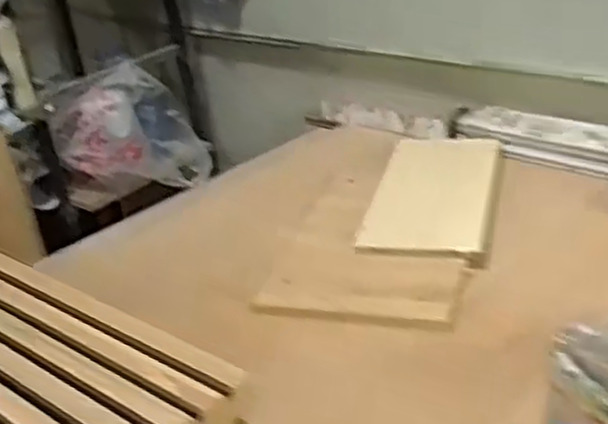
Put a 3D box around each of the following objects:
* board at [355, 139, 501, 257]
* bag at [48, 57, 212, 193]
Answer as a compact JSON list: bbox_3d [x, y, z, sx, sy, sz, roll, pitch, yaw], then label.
[{"bbox_3d":[0.189,-0.029,1.134,0.163,0.017,0.356,1,28,17],"label":"board"},{"bbox_3d":[-0.336,-0.153,1.542,0.284,0.238,0.109,-17,28,-17],"label":"bag"}]

